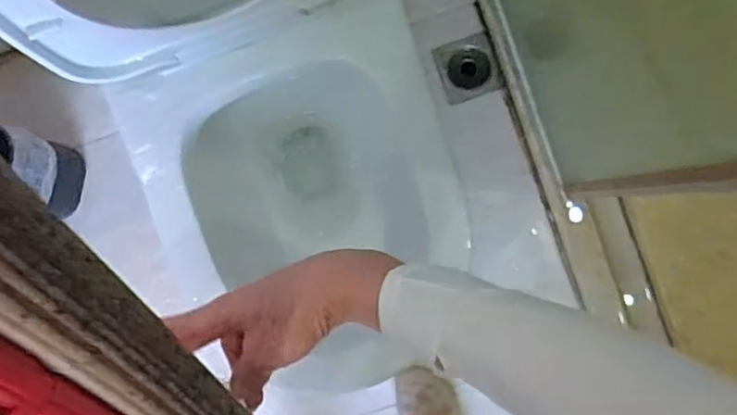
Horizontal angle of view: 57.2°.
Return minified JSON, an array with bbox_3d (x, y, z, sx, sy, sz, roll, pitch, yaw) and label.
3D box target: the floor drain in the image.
[{"bbox_3d":[0.159,-0.222,1.086,0.089,0.025,0.097,-19,89,6],"label":"floor drain"}]

